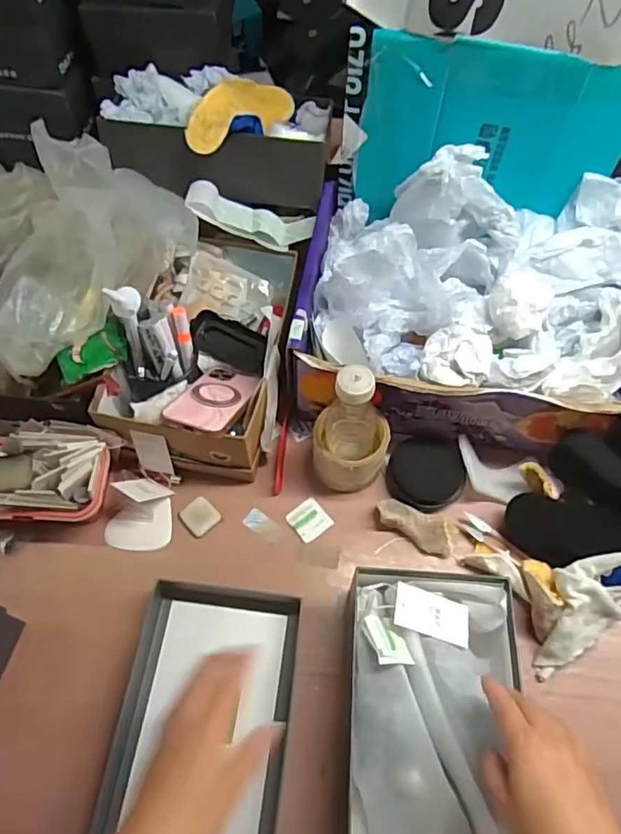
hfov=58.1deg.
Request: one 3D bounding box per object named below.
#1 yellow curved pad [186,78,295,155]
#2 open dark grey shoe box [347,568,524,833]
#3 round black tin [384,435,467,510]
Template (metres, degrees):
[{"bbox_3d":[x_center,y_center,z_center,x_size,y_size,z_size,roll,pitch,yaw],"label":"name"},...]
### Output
[{"bbox_3d":[-0.091,-0.404,0.742,0.080,0.049,0.177,32,51,16],"label":"yellow curved pad"},{"bbox_3d":[0.113,0.300,0.517,0.159,0.091,0.297,4,62,1],"label":"open dark grey shoe box"},{"bbox_3d":[0.142,0.067,0.684,0.092,0.028,0.086,-3,75,3],"label":"round black tin"}]

